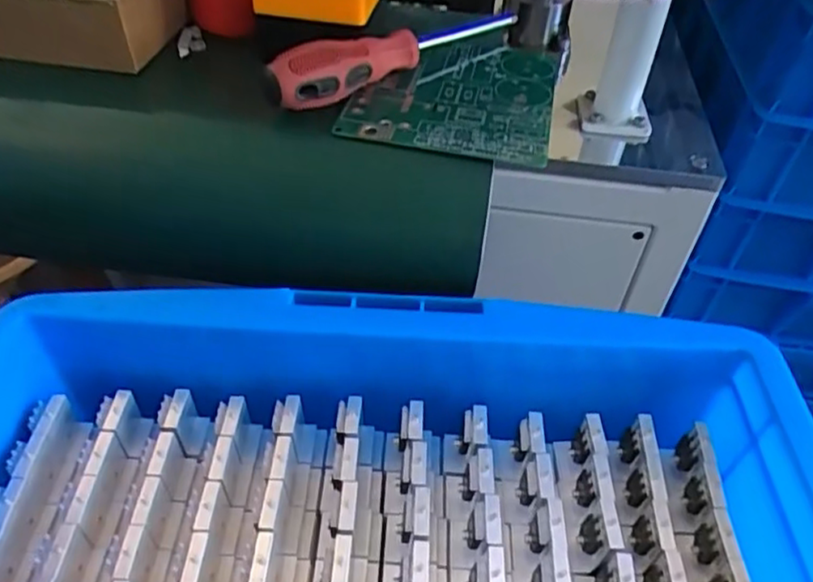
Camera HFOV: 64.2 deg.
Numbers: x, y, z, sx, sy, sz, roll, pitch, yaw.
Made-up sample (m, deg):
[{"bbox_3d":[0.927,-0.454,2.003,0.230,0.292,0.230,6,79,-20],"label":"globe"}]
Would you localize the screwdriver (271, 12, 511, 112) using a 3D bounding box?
[{"bbox_3d":[-0.001,-0.165,0.423,0.199,0.029,0.033,-32,56,-29],"label":"screwdriver"}]

